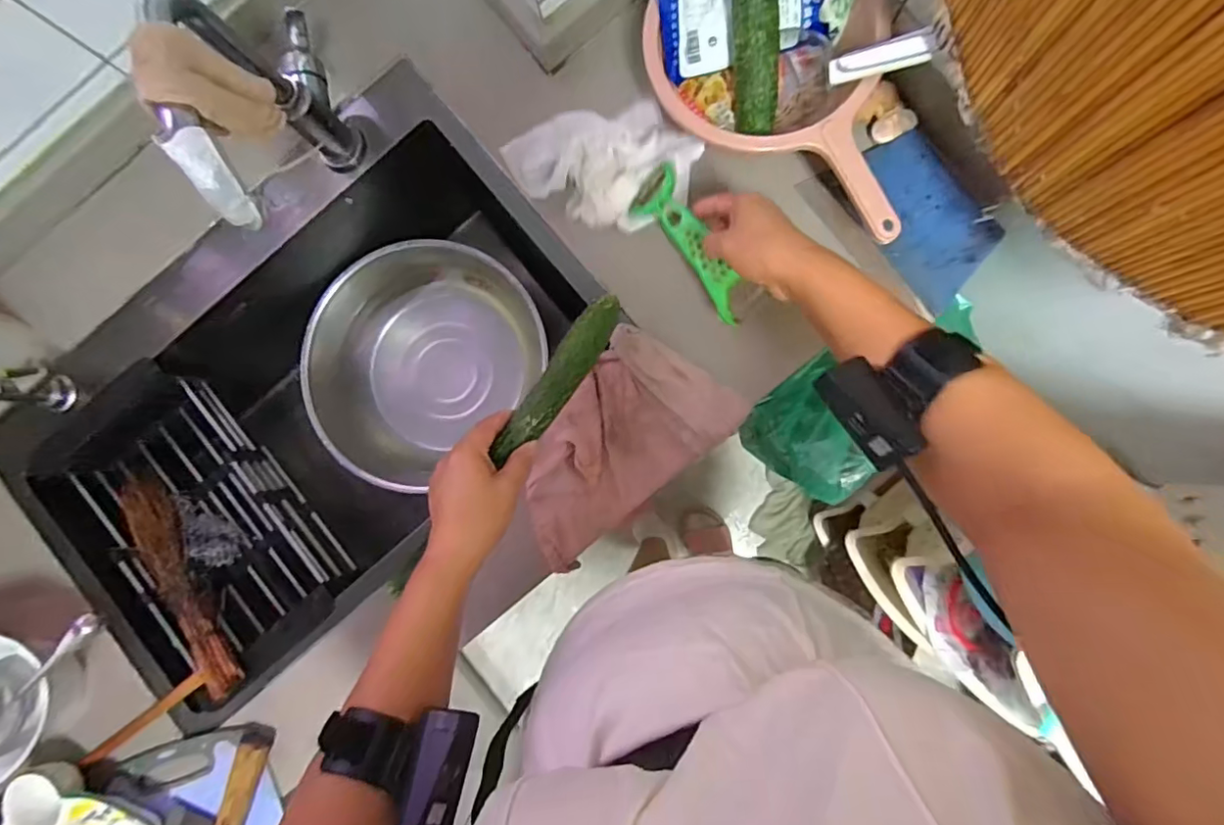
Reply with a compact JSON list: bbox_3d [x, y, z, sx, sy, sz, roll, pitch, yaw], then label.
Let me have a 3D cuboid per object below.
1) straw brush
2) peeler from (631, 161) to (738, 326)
[{"bbox_3d":[-0.500,0.192,0.632,0.054,0.043,0.301,-44,69,1],"label":"straw brush"},{"bbox_3d":[0.072,-0.167,0.536,0.047,0.035,0.182,-29,70,2],"label":"peeler"}]

